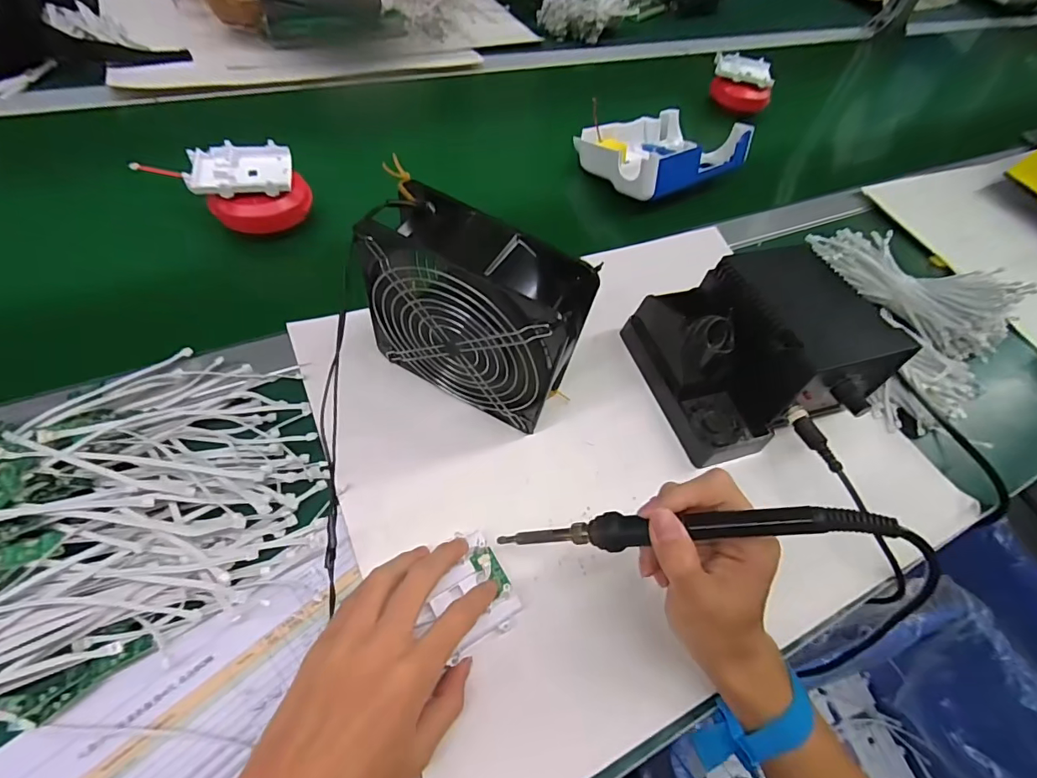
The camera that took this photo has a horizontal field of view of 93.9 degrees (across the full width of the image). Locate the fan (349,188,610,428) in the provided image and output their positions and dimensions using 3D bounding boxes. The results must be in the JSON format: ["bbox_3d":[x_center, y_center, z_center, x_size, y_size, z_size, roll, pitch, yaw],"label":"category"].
[{"bbox_3d":[-0.035,-0.046,0.364,0.150,0.159,0.064,27,57,8],"label":"fan"}]

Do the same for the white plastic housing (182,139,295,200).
[{"bbox_3d":[-0.262,-0.207,0.457,0.087,0.017,0.071,-7,59,-14],"label":"white plastic housing"}]

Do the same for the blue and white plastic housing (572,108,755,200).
[{"bbox_3d":[0.177,-0.308,0.615,0.177,0.055,0.146,-24,64,-22],"label":"blue and white plastic housing"}]

